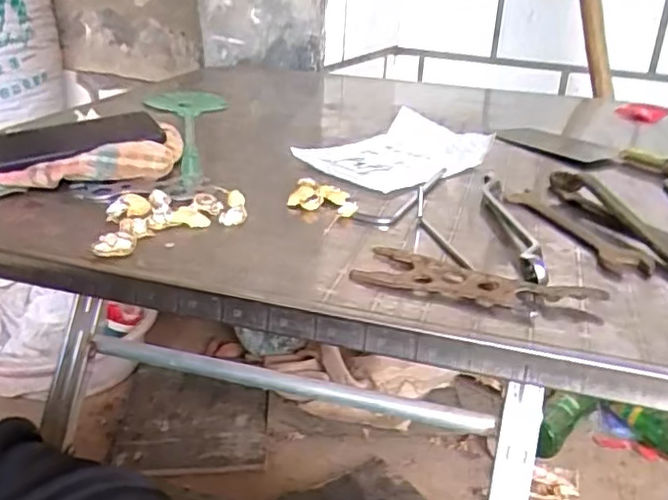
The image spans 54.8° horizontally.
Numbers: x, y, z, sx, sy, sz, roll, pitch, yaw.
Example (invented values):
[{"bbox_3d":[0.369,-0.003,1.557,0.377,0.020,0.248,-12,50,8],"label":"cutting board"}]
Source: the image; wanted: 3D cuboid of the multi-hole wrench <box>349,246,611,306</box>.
[{"bbox_3d":[0.092,0.022,0.423,0.155,0.010,0.048,12,27,20],"label":"multi-hole wrench"}]

